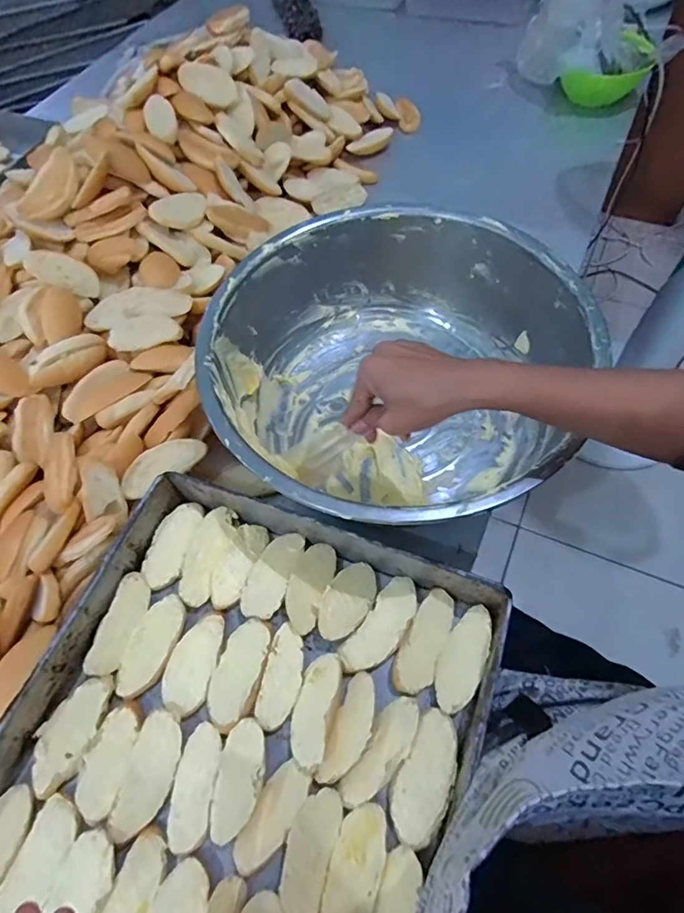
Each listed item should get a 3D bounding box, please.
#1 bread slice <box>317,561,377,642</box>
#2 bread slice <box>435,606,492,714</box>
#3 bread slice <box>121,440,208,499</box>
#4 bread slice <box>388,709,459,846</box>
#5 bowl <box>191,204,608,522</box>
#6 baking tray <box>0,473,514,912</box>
[{"bbox_3d":[0.006,0.137,0.478,0.044,0.010,0.078,33,68,19],"label":"bread slice"},{"bbox_3d":[0.111,0.183,0.453,0.039,0.011,0.094,8,60,37],"label":"bread slice"},{"bbox_3d":[-0.193,0.008,0.536,0.094,0.013,0.041,-31,64,-13],"label":"bread slice"},{"bbox_3d":[0.070,0.263,0.412,0.042,0.009,0.095,22,65,15],"label":"bread slice"},{"bbox_3d":[0.053,-0.089,0.549,0.368,0.153,0.371,-2,61,3],"label":"bowl"},{"bbox_3d":[-0.123,0.330,0.365,0.370,0.081,0.621,19,65,10],"label":"baking tray"}]

